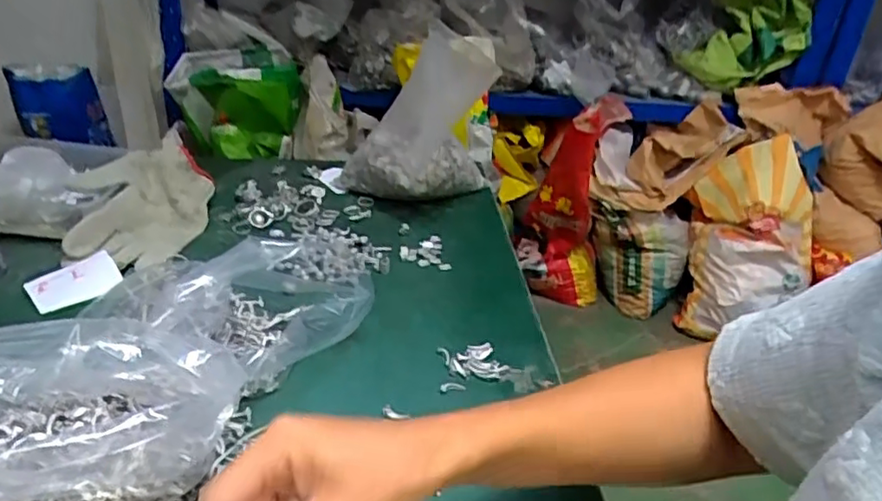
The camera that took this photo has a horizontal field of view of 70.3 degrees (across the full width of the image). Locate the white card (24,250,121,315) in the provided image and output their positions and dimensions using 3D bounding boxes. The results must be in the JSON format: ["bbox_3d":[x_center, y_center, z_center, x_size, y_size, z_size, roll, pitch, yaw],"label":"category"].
[{"bbox_3d":[-0.350,0.031,0.600,0.075,0.007,0.045,-26,66,-32],"label":"white card"}]

